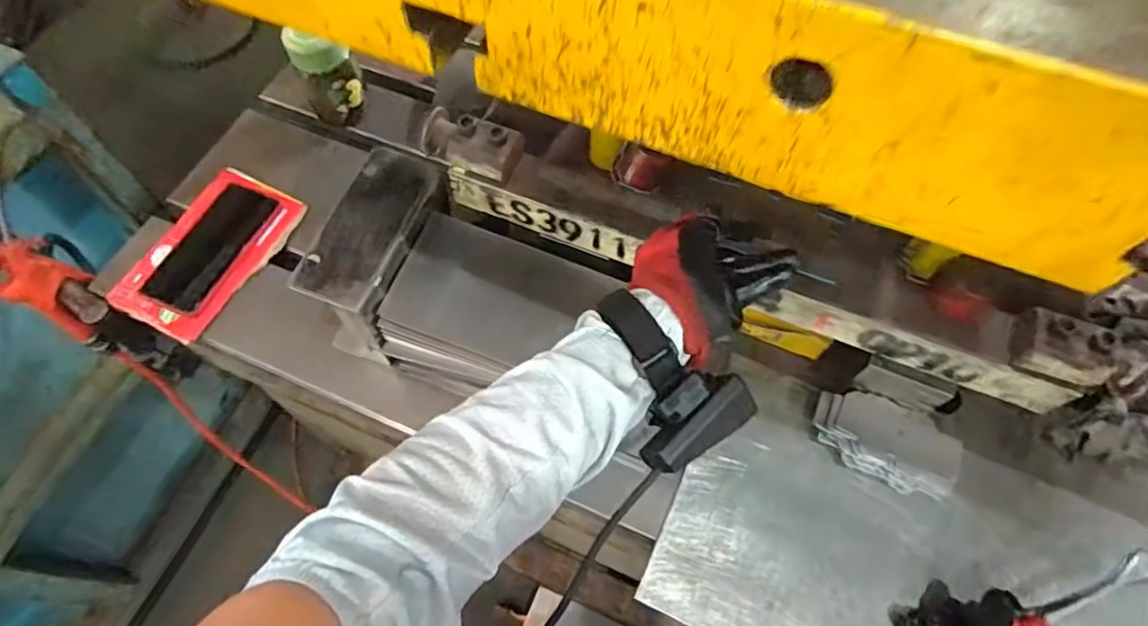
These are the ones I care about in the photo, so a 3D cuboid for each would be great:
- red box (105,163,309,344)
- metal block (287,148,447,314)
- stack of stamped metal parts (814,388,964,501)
[{"bbox_3d":[-0.399,-0.068,0.692,0.117,0.029,0.196,28,65,14],"label":"red box"},{"bbox_3d":[-0.182,-0.076,0.566,0.073,0.028,0.160,17,63,8],"label":"metal block"},{"bbox_3d":[0.290,0.119,0.582,0.130,0.018,0.071,24,84,11],"label":"stack of stamped metal parts"}]

